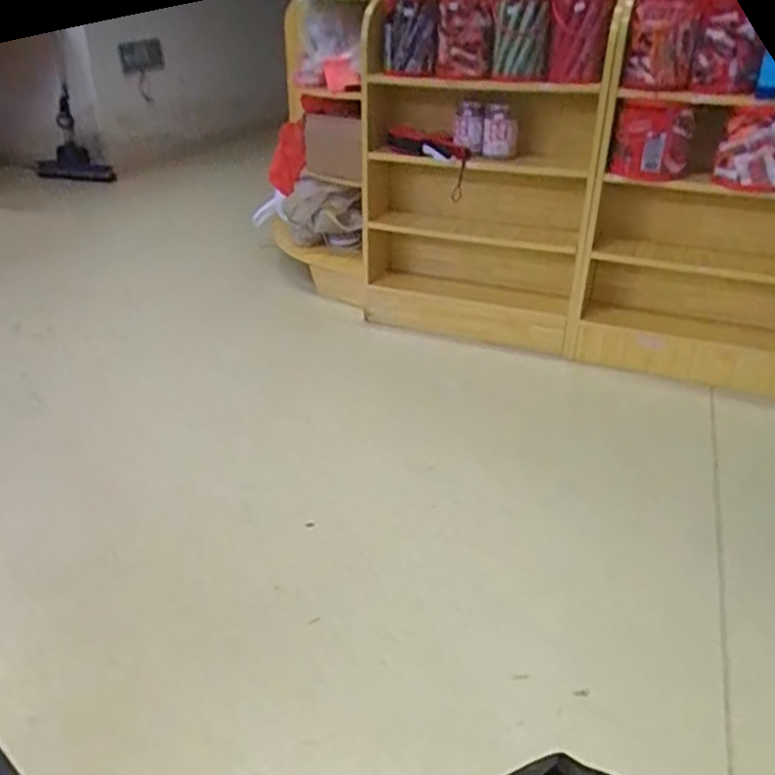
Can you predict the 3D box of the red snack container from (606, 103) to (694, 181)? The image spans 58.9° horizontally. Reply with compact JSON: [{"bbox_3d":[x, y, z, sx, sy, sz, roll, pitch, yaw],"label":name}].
[{"bbox_3d":[0.583,-0.544,1.521,0.163,0.164,0.052,10,30,20],"label":"red snack container"}]

